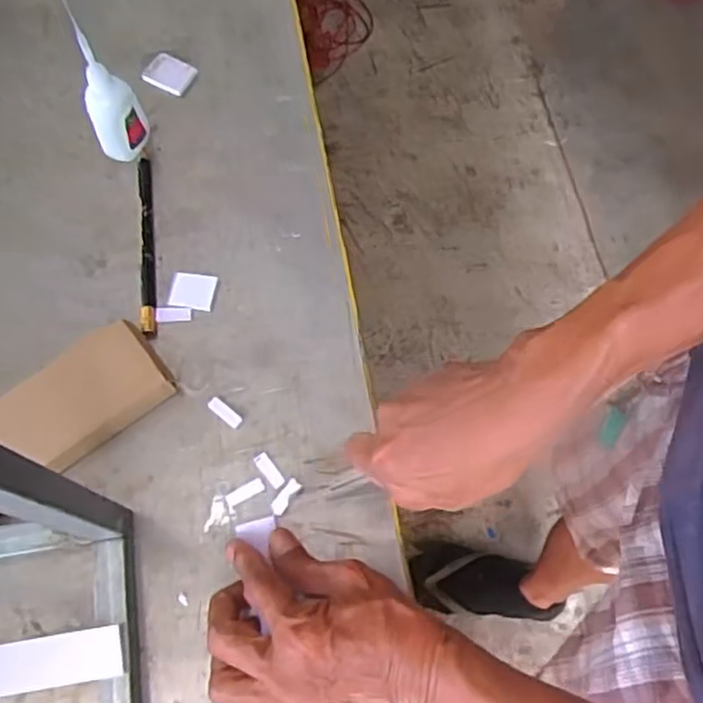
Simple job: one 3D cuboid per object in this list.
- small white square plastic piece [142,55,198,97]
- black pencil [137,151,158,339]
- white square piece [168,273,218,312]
[{"bbox_3d":[-0.150,-0.227,0.587,0.040,0.009,0.028,23,70,8],"label":"small white square plastic piece"},{"bbox_3d":[-0.151,-0.081,0.529,0.011,0.008,0.153,-6,69,-3],"label":"black pencil"},{"bbox_3d":[-0.115,-0.044,0.523,0.030,0.005,0.028,8,69,2],"label":"white square piece"}]

